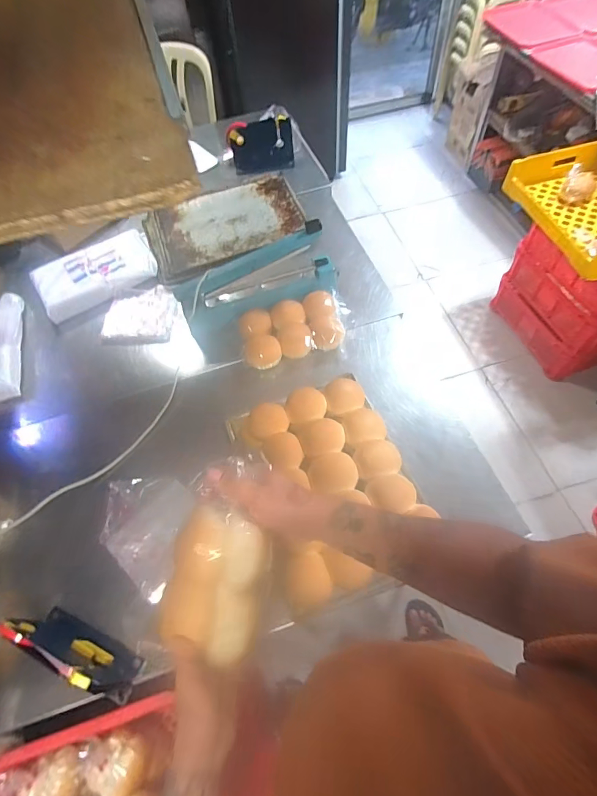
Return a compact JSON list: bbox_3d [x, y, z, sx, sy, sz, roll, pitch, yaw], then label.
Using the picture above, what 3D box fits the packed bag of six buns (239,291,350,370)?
[{"bbox_3d":[-0.011,-0.188,1.030,0.282,0.053,0.181,-18,60,-6],"label":"packed bag of six buns"}]

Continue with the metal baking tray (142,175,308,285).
[{"bbox_3d":[-0.237,-0.556,1.254,0.474,0.027,0.308,-24,61,-9],"label":"metal baking tray"}]

